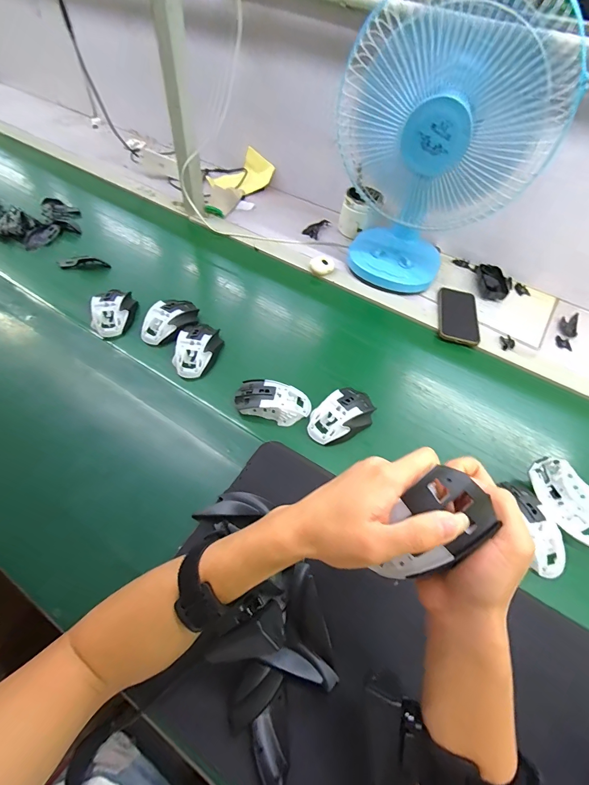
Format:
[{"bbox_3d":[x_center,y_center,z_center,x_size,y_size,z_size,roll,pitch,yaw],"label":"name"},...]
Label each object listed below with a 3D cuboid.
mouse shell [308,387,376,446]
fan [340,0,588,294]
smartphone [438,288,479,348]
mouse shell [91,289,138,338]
[{"bbox_3d":[0.075,0.032,0.516,0.116,0.032,0.062,-28,61,-23],"label":"mouse shell"},{"bbox_3d":[0.239,-0.400,0.589,0.308,0.425,0.177,23,55,11],"label":"fan"},{"bbox_3d":[0.334,-0.162,0.703,0.074,0.008,0.167,15,54,5],"label":"smartphone"},{"bbox_3d":[-0.321,-0.151,0.619,0.063,0.042,0.116,6,53,-1],"label":"mouse shell"}]

